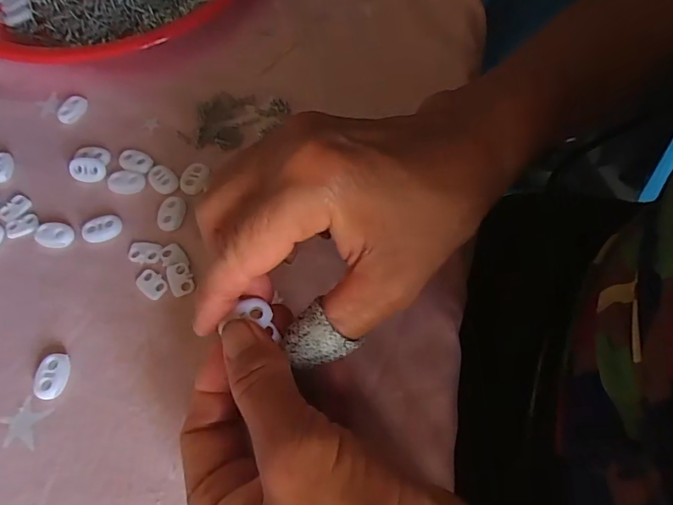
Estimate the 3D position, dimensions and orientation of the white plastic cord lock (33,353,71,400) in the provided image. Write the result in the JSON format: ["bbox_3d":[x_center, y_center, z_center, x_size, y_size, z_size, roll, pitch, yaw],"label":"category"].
[{"bbox_3d":[-0.142,0.061,0.237,0.014,0.005,0.022,-1,62,1],"label":"white plastic cord lock"}]

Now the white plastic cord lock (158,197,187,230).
[{"bbox_3d":[-0.097,-0.024,0.281,0.016,0.005,0.022,-3,62,0],"label":"white plastic cord lock"}]

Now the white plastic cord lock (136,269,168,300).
[{"bbox_3d":[-0.102,0.017,0.262,0.020,0.004,0.013,35,68,18],"label":"white plastic cord lock"}]

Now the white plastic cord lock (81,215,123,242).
[{"bbox_3d":[-0.137,-0.014,0.278,0.023,0.005,0.014,-13,62,-6],"label":"white plastic cord lock"}]

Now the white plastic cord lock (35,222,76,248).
[{"bbox_3d":[-0.164,-0.010,0.277,0.022,0.005,0.015,8,62,6],"label":"white plastic cord lock"}]

